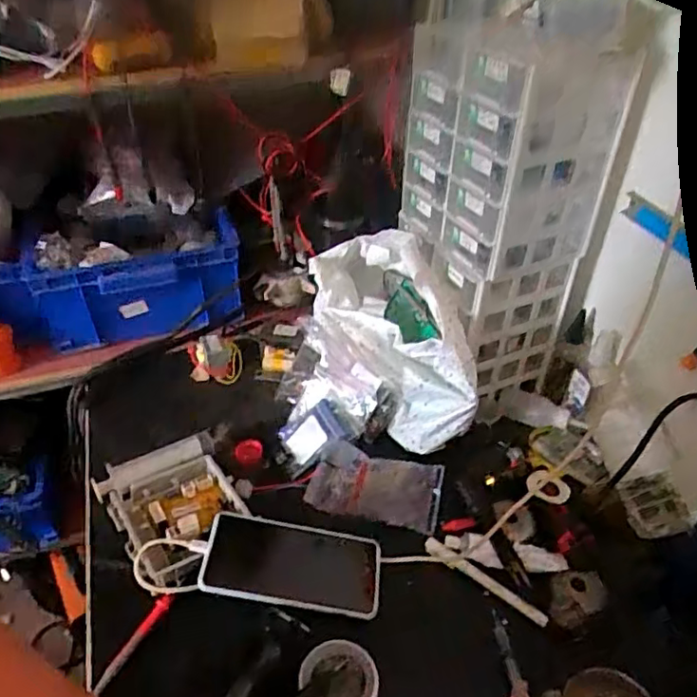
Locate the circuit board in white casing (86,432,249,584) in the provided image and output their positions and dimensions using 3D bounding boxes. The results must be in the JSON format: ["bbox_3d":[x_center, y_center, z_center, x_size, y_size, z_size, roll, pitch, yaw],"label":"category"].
[{"bbox_3d":[-0.180,0.172,0.631,0.125,0.045,0.164,-19,43,-23],"label":"circuit board in white casing"}]

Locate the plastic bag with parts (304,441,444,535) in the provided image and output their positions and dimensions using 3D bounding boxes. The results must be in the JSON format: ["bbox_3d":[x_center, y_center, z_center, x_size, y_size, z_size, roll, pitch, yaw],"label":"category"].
[{"bbox_3d":[0.030,0.151,0.663,0.139,0.010,0.077,11,55,10],"label":"plastic bag with parts"}]

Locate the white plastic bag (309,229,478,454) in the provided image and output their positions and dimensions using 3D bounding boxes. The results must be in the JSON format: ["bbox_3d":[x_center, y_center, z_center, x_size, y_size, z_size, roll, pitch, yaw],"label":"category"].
[{"bbox_3d":[0.044,-0.025,0.718,0.115,0.193,0.273,-18,43,-22],"label":"white plastic bag"}]

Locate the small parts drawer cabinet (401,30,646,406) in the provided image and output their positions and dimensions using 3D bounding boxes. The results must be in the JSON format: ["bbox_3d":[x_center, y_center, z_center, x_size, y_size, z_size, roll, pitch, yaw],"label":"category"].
[{"bbox_3d":[0.164,-0.146,0.690,0.149,0.377,0.176,-14,41,-17],"label":"small parts drawer cabinet"}]

